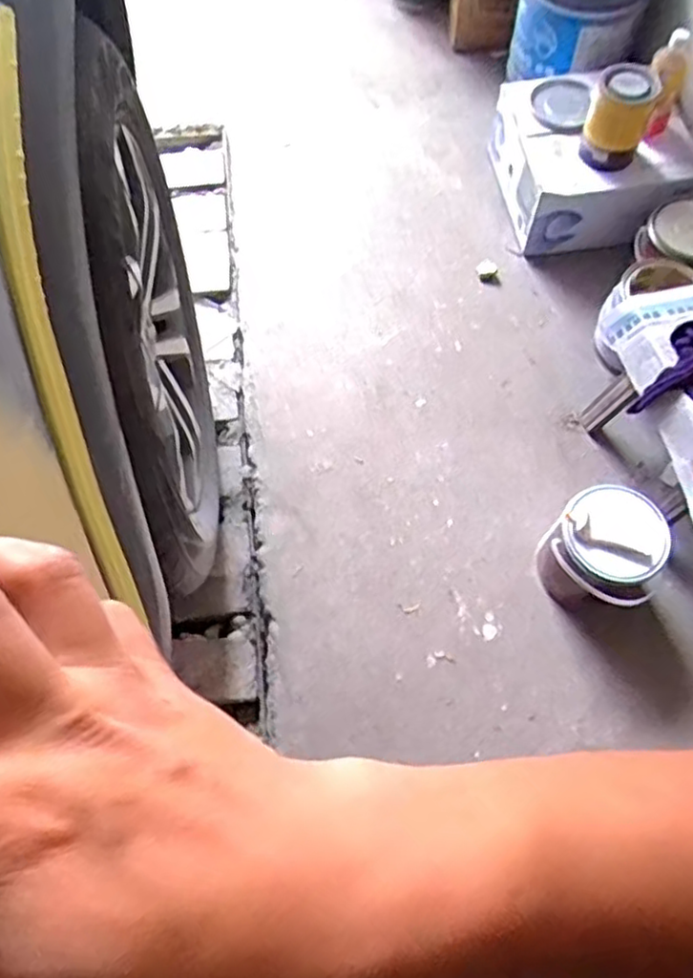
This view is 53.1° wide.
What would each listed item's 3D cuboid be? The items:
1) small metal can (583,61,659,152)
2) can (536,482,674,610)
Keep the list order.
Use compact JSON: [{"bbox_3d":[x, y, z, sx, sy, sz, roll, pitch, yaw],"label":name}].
[{"bbox_3d":[0.507,-0.709,1.271,0.105,0.112,0.108,21,66,11],"label":"small metal can"},{"bbox_3d":[0.400,0.099,1.092,0.157,0.199,0.159,-1,64,1],"label":"can"}]

